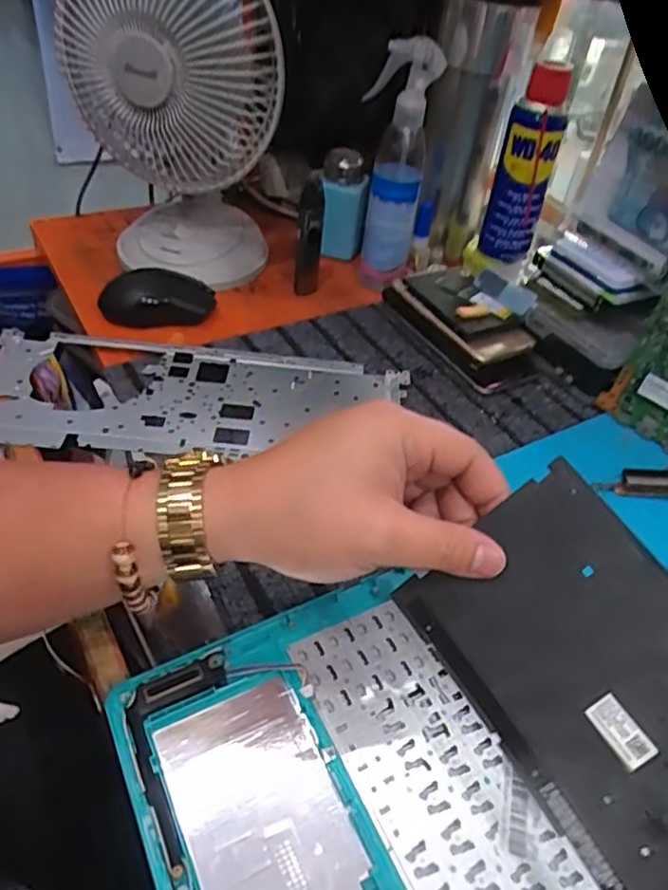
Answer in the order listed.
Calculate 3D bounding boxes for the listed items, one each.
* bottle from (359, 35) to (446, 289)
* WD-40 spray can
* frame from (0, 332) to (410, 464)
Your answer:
[{"bbox_3d":[0.055,-0.256,0.606,0.061,0.211,0.044,7,44,0],"label":"bottle"},{"bbox_3d":[0.177,-0.254,0.596,0.048,0.169,0.043,11,44,3],"label":"WD-40 spray can"},{"bbox_3d":[-0.115,-0.036,0.507,0.338,0.010,0.123,6,44,-2],"label":"frame"}]

